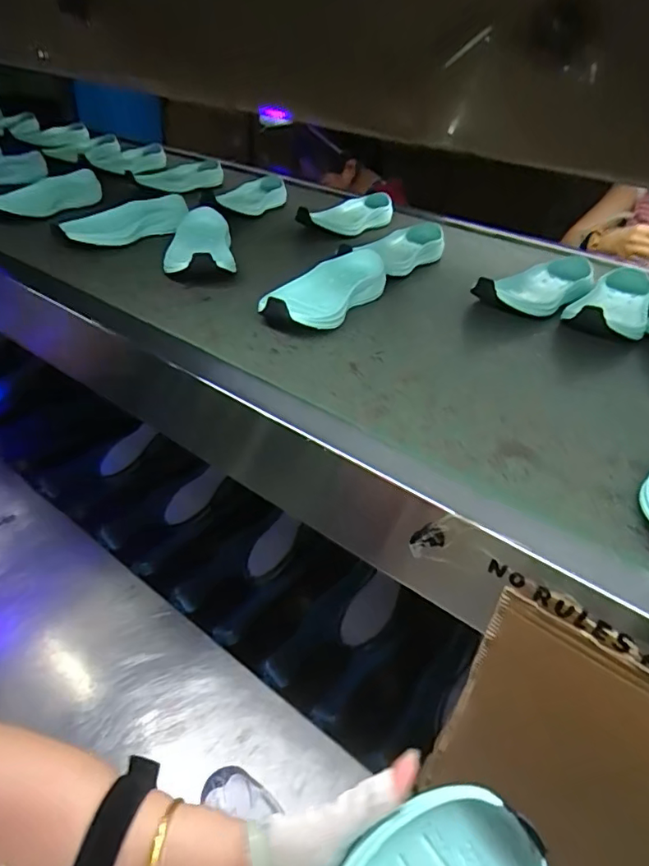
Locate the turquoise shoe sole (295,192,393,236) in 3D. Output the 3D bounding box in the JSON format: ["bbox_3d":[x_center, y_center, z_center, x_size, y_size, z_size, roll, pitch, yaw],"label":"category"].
[{"bbox_3d":[0.043,-0.387,0.917,0.081,0.047,0.202,32,43,28],"label":"turquoise shoe sole"}]

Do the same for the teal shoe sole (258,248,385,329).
[{"bbox_3d":[0.000,-0.170,0.617,0.090,0.046,0.213,25,40,21],"label":"teal shoe sole"}]

